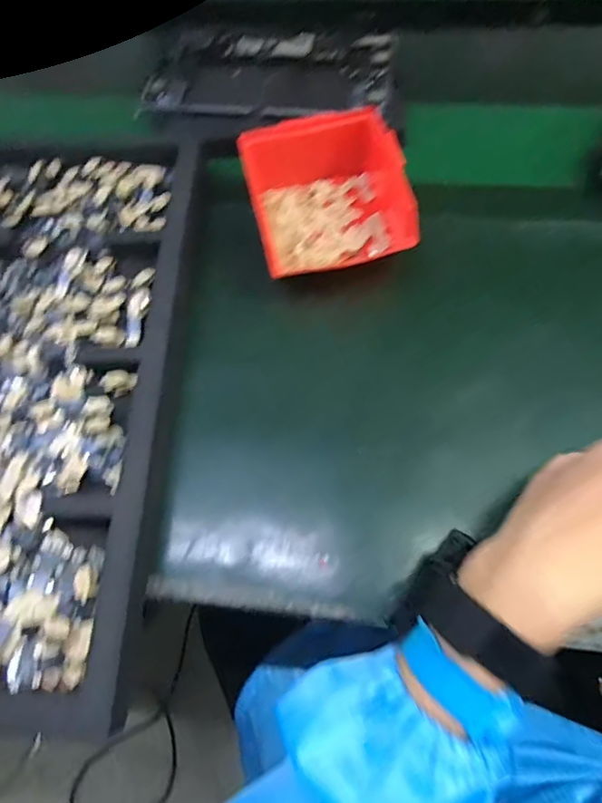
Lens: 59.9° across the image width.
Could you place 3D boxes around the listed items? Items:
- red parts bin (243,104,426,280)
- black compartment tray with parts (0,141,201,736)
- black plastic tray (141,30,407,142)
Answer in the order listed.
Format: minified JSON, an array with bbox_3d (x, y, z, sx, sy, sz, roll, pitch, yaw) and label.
[{"bbox_3d":[0.020,-0.178,0.448,0.127,0.061,0.133,-8,61,-2],"label":"red parts bin"},{"bbox_3d":[-0.210,-0.023,0.403,0.228,0.034,0.468,-1,63,2],"label":"black compartment tray with parts"},{"bbox_3d":[-0.026,-0.353,0.563,0.270,0.024,0.181,6,61,6],"label":"black plastic tray"}]

